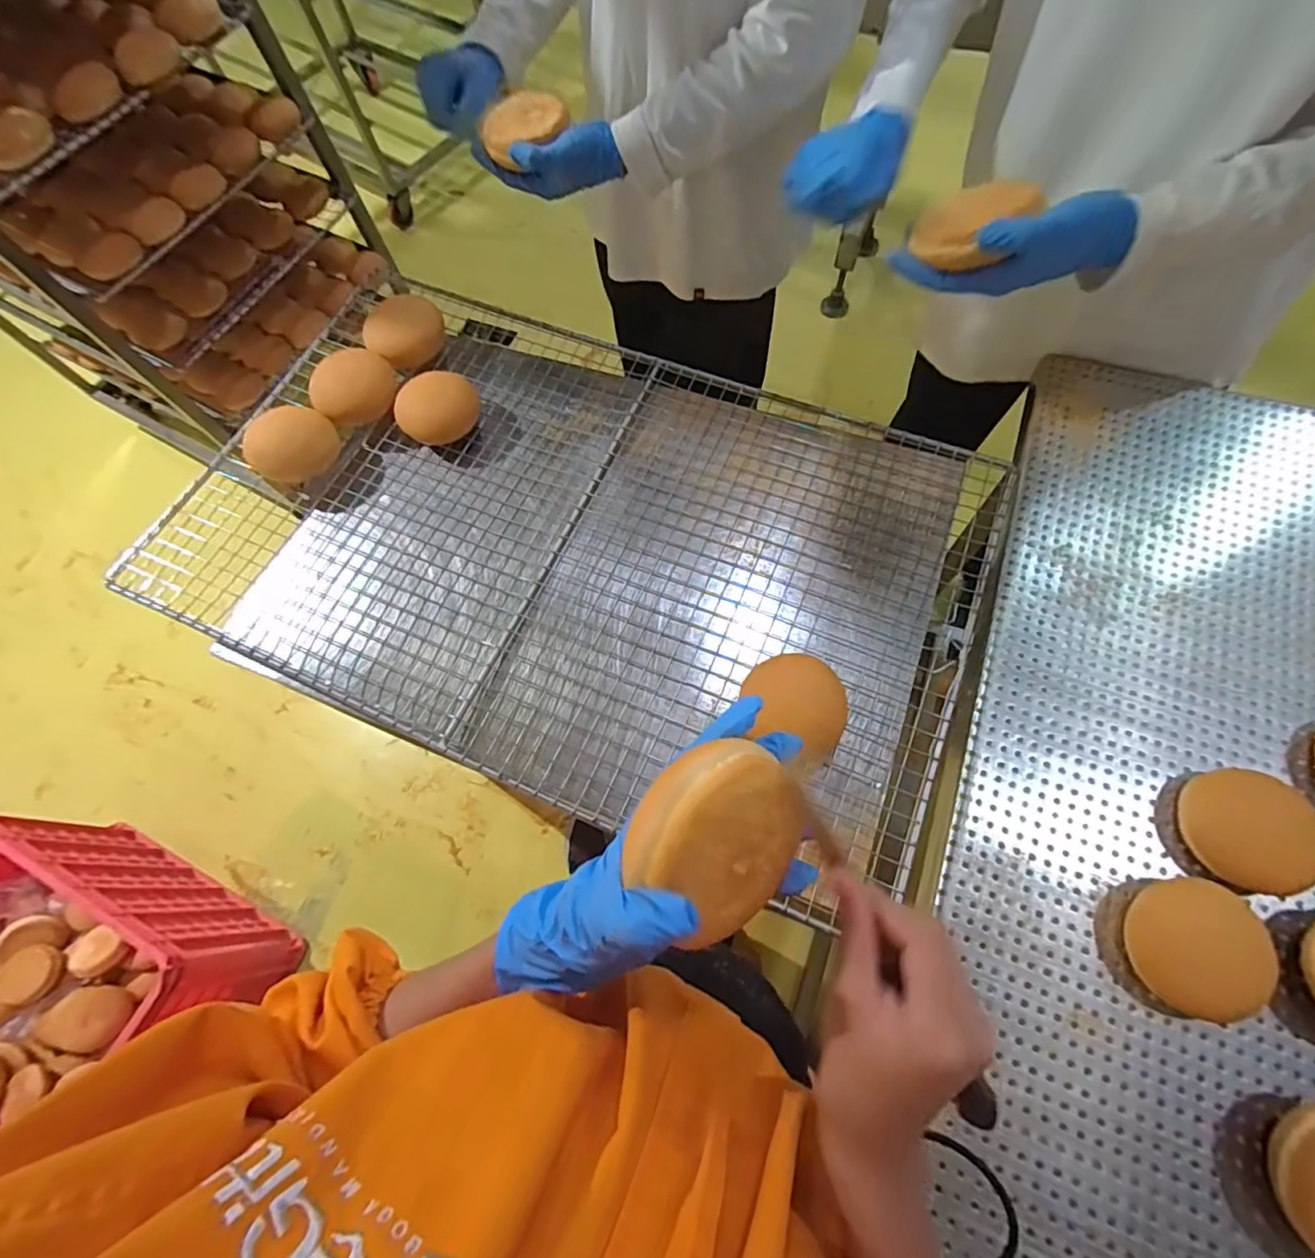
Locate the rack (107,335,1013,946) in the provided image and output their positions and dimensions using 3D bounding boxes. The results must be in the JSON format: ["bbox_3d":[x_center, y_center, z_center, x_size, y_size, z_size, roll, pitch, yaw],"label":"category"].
[{"bbox_3d":[-0.091,-0.098,0.654,0.827,0.026,0.510,20,70,11],"label":"rack"}]

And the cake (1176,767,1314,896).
[{"bbox_3d":[0.502,0.170,0.501,0.092,0.037,0.097,-1,68,3],"label":"cake"}]

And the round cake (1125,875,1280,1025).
[{"bbox_3d":[0.431,0.254,0.471,0.090,0.031,0.099,-1,68,3],"label":"round cake"}]

